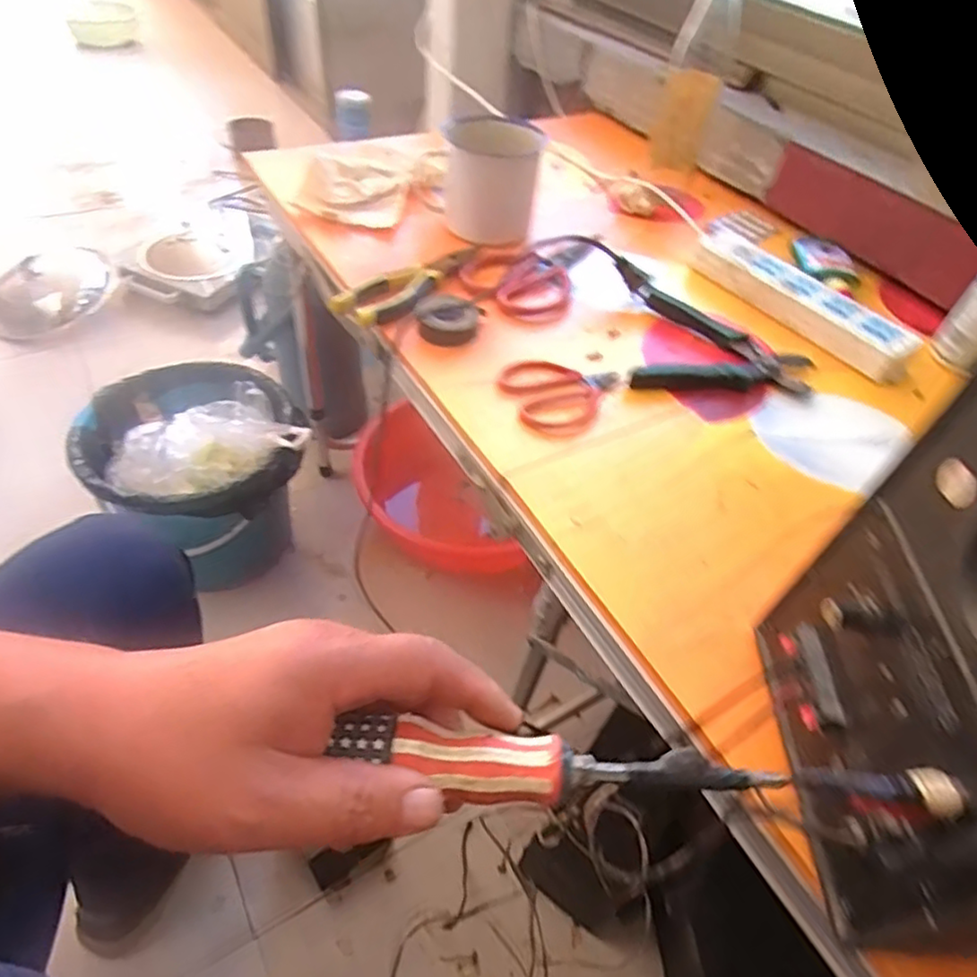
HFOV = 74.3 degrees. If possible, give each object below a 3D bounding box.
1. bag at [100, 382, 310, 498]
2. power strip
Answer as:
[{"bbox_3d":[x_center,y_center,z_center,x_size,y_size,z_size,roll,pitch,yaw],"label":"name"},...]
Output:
[{"bbox_3d":[-0.388,-0.054,0.875,0.233,0.078,0.186,-28,57,-28],"label":"bag"},{"bbox_3d":[0.304,-0.180,0.627,0.058,0.033,0.229,-27,56,-27],"label":"power strip"}]

